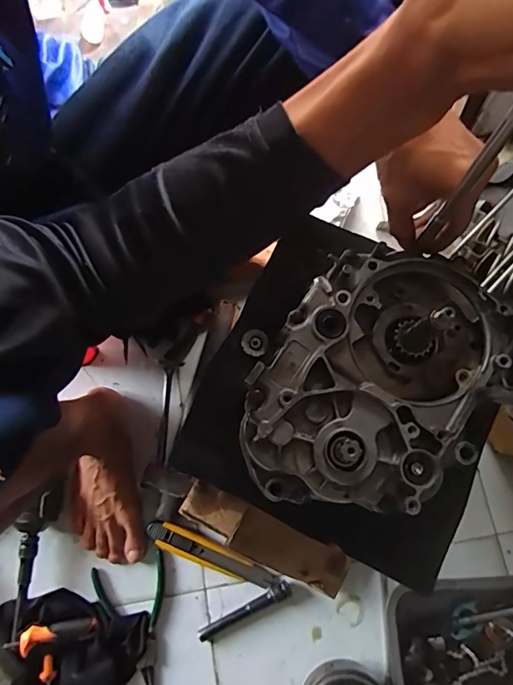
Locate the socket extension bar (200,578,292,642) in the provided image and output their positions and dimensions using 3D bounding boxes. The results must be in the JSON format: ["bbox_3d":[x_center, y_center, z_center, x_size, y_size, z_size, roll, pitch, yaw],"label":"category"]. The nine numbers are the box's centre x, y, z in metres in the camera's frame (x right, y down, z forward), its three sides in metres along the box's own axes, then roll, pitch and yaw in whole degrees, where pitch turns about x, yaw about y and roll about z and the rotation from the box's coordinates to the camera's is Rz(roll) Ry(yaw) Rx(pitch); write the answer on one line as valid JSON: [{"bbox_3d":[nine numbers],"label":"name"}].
[{"bbox_3d":[-0.014,0.340,0.578,0.125,0.019,0.025,-26,76,-7],"label":"socket extension bar"}]

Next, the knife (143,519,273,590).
[{"bbox_3d":[-0.062,0.278,0.594,0.170,0.014,0.033,23,76,6],"label":"knife"}]

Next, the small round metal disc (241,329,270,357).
[{"bbox_3d":[-0.001,0.000,0.480,0.029,0.004,0.028,0,74,0],"label":"small round metal disc"}]

